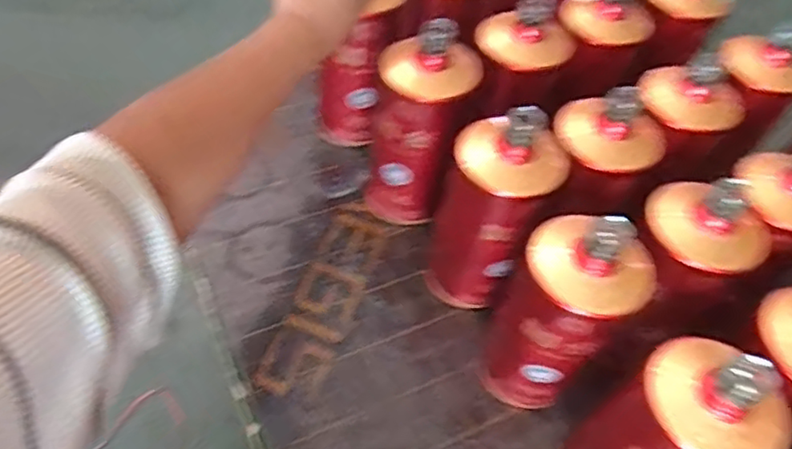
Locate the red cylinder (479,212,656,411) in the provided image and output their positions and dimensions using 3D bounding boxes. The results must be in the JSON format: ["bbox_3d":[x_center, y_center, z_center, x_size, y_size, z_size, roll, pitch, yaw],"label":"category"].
[{"bbox_3d":[0.122,0.072,0.471,0.082,0.200,0.071,24,55,14],"label":"red cylinder"}]

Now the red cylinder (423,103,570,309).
[{"bbox_3d":[0.078,-0.010,0.522,0.087,0.201,0.068,16,53,8],"label":"red cylinder"}]

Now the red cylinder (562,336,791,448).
[{"bbox_3d":[0.179,0.148,0.420,0.072,0.194,0.080,-24,58,-21],"label":"red cylinder"}]

